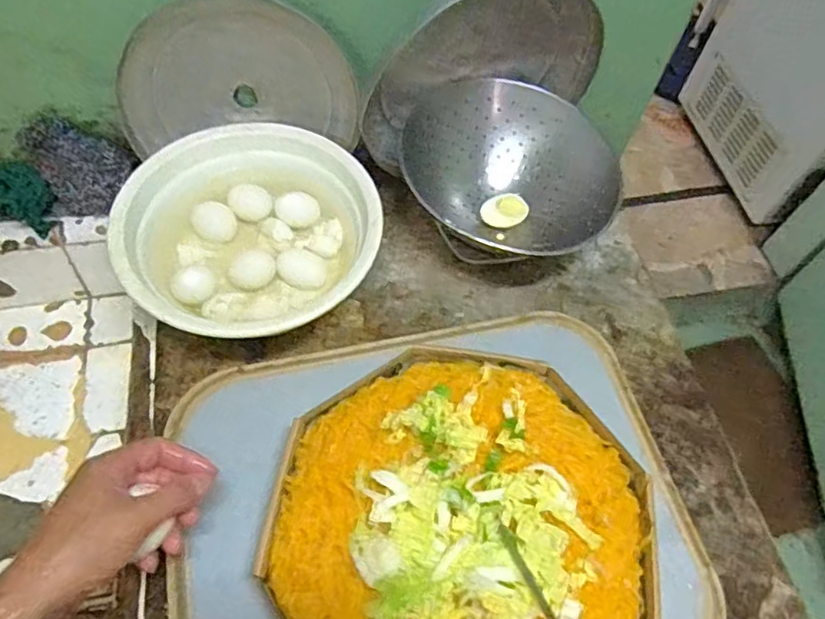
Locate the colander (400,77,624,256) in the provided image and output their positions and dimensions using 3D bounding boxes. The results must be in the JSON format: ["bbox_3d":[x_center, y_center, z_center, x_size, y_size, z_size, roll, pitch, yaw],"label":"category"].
[{"bbox_3d":[0.110,-0.146,0.667,0.204,0.093,0.222,-27,65,-19],"label":"colander"}]

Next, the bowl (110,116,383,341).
[{"bbox_3d":[-0.167,-0.084,0.620,0.243,0.080,0.258,2,59,-3],"label":"bowl"}]

